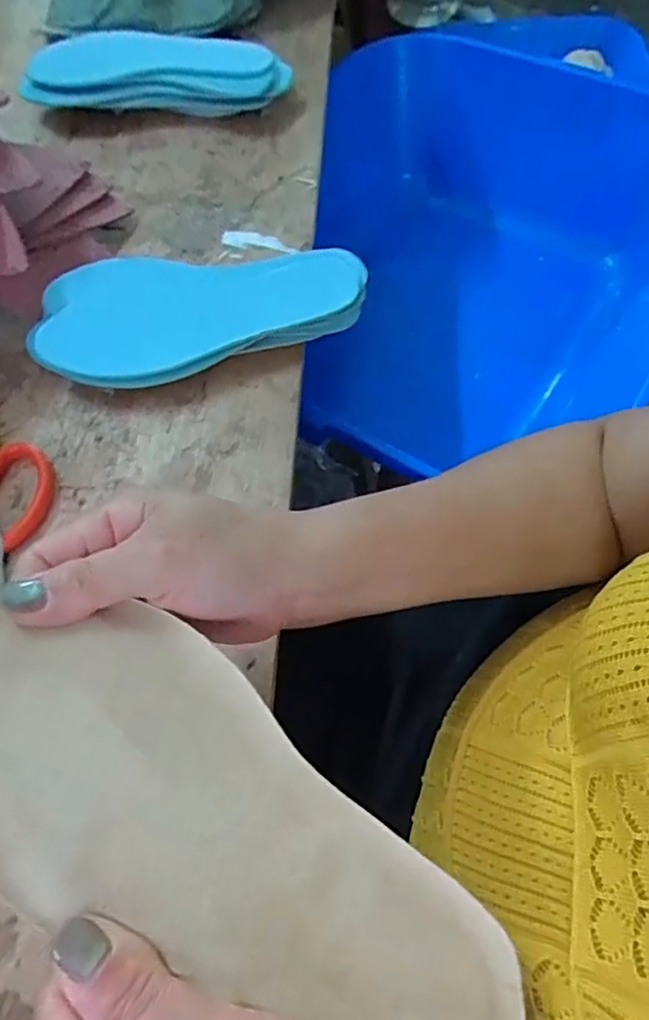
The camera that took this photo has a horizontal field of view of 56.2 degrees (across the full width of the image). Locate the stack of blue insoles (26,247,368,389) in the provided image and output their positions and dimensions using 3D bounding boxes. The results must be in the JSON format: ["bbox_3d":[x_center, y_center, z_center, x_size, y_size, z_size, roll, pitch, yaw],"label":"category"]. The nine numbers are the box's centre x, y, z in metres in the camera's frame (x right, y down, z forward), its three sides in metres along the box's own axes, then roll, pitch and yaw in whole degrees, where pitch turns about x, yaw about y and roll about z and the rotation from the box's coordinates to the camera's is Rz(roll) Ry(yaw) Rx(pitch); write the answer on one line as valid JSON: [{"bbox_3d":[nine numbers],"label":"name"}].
[{"bbox_3d":[-0.091,-0.145,0.437,0.228,0.032,0.100,-18,65,-6],"label":"stack of blue insoles"}]

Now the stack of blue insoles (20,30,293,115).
[{"bbox_3d":[-0.152,-0.399,0.555,0.240,0.040,0.087,0,64,2],"label":"stack of blue insoles"}]

